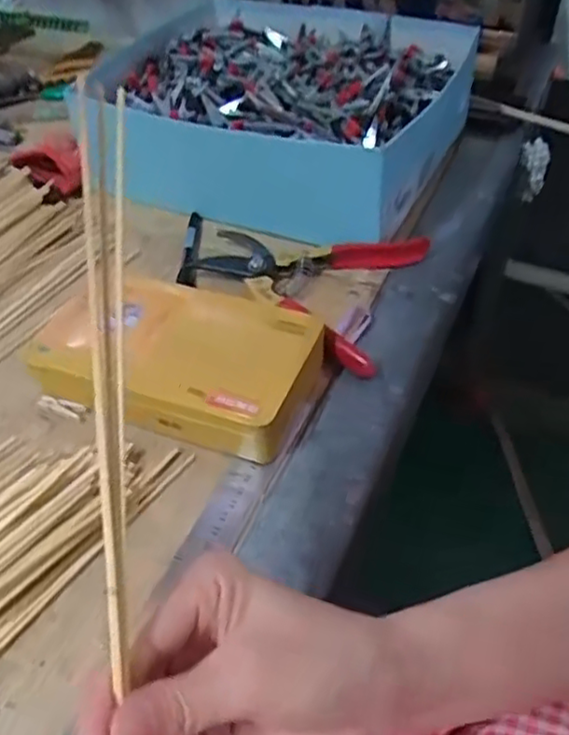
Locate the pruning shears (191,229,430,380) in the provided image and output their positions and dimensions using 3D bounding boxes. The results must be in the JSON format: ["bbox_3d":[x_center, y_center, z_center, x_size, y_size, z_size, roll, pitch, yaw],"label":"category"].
[{"bbox_3d":[0.011,-0.070,0.523,0.167,0.024,0.140,16,49,17],"label":"pruning shears"}]

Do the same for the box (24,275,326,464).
[{"bbox_3d":[-0.070,-0.006,0.452,0.180,0.042,0.113,16,49,17],"label":"box"}]

